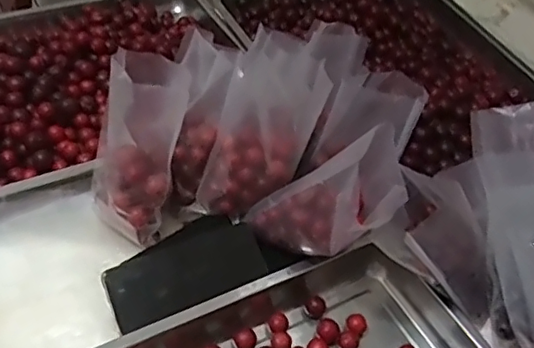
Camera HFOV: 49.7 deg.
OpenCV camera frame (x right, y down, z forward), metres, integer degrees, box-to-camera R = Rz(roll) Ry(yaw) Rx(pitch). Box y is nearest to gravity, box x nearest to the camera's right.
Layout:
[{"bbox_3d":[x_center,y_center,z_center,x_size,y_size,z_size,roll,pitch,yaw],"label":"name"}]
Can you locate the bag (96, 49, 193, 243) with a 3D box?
[{"bbox_3d":[-0.149,-0.027,0.631,0.106,0.206,0.069,23,26,15],"label":"bag"}]

